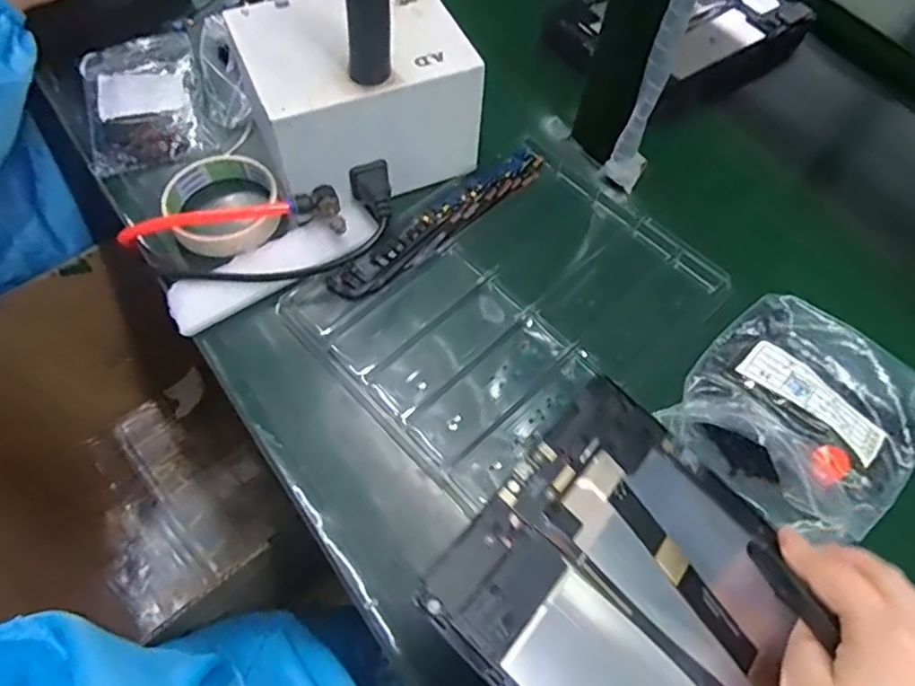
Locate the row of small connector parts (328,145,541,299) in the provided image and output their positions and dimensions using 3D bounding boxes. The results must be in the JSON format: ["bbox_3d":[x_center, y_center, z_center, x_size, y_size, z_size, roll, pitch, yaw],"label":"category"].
[{"bbox_3d":[-0.009,-0.098,0.485,0.209,0.011,0.031,-40,71,-19],"label":"row of small connector parts"}]

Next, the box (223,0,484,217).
[{"bbox_3d":[-0.078,-0.194,0.475,0.157,0.104,0.132,-21,65,-13],"label":"box"}]

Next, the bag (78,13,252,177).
[{"bbox_3d":[-0.262,-0.224,0.538,0.134,0.029,0.150,-17,65,-10],"label":"bag"}]

